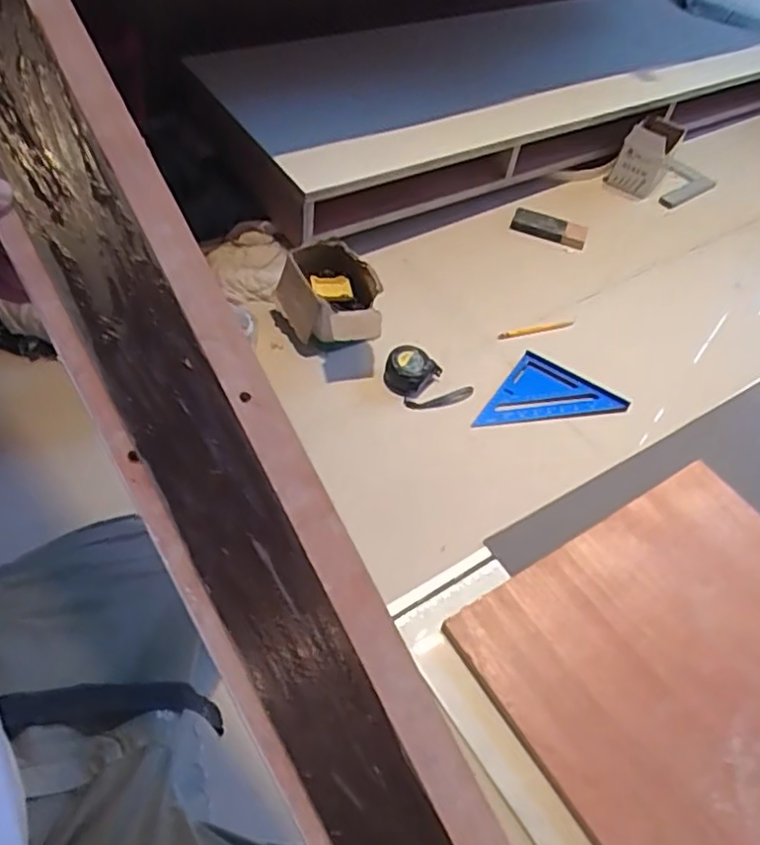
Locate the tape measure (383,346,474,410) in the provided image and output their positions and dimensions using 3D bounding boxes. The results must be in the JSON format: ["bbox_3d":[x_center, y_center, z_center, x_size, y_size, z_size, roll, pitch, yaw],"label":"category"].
[{"bbox_3d":[0.073,-0.066,1.029,0.139,0.071,0.081,23,56,17],"label":"tape measure"}]

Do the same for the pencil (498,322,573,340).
[{"bbox_3d":[0.276,-0.164,1.149,0.140,0.007,0.016,-10,54,-7],"label":"pencil"}]

